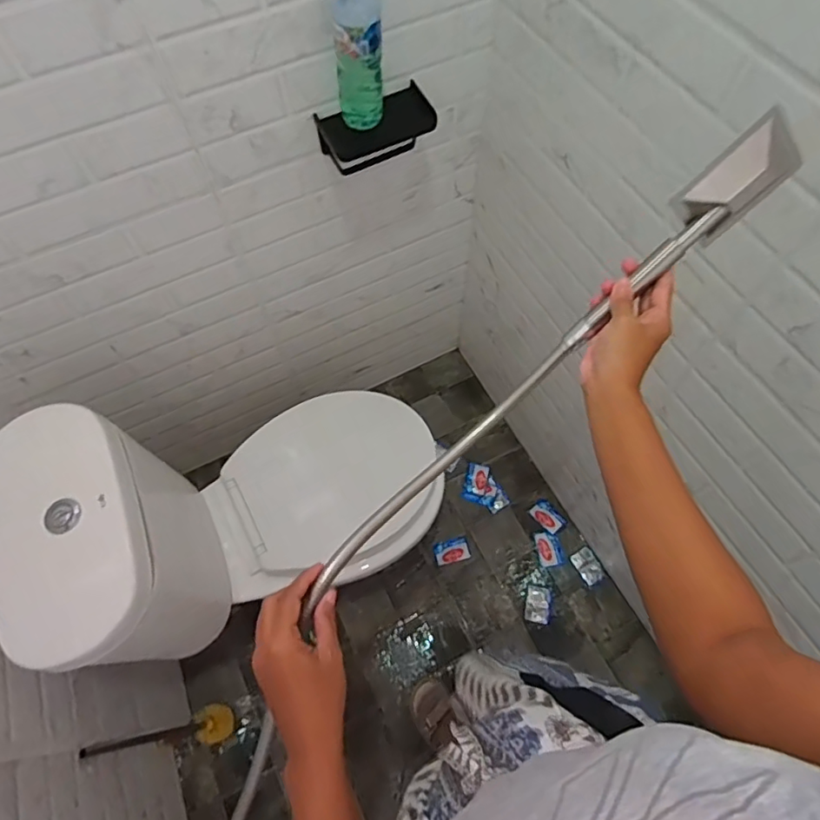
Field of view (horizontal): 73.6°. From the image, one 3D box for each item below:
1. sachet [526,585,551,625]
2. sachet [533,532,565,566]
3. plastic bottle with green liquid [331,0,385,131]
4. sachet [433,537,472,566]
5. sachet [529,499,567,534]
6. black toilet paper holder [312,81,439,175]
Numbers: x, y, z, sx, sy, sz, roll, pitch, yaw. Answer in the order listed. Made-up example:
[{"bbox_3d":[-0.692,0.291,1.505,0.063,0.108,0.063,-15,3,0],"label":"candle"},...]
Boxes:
[{"bbox_3d":[0.326,0.495,1.393,0.056,0.006,0.089,9,64,6],"label":"sachet"},{"bbox_3d":[0.368,0.367,1.448,0.064,0.009,0.088,-9,63,-3],"label":"sachet"},{"bbox_3d":[-0.071,-0.494,0.755,0.067,0.220,0.055,-5,63,-1],"label":"plastic bottle with green liquid"},{"bbox_3d":[0.113,0.376,1.458,0.093,0.008,0.059,-13,64,-5],"label":"sachet"},{"bbox_3d":[0.375,0.288,1.483,0.061,0.017,0.094,-38,69,-17],"label":"sachet"},{"bbox_3d":[-0.055,-0.455,0.883,0.186,0.092,0.073,-20,64,5],"label":"black toilet paper holder"}]

